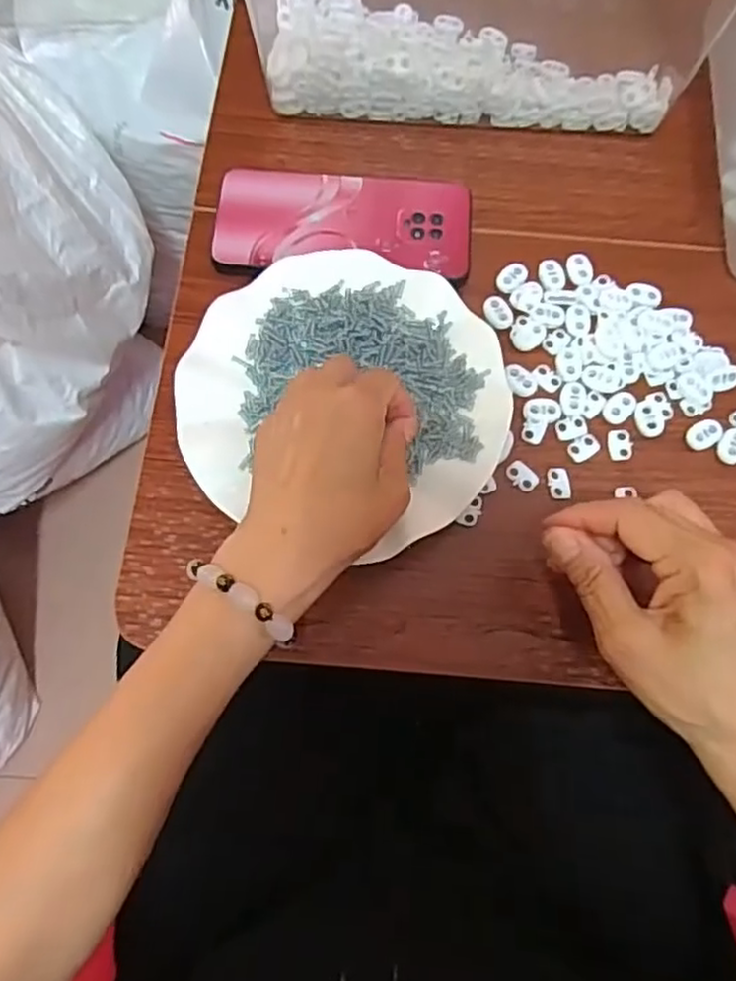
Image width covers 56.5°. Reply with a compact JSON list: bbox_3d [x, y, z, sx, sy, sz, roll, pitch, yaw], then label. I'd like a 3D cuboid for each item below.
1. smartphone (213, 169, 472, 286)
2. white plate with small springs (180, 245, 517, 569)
[{"bbox_3d":[-0.015,-0.171,0.444,0.161,0.012,0.076,5,72,0],"label":"smartphone"},{"bbox_3d":[-0.012,-0.060,0.397,0.183,0.016,0.173,0,74,0],"label":"white plate with small springs"}]

